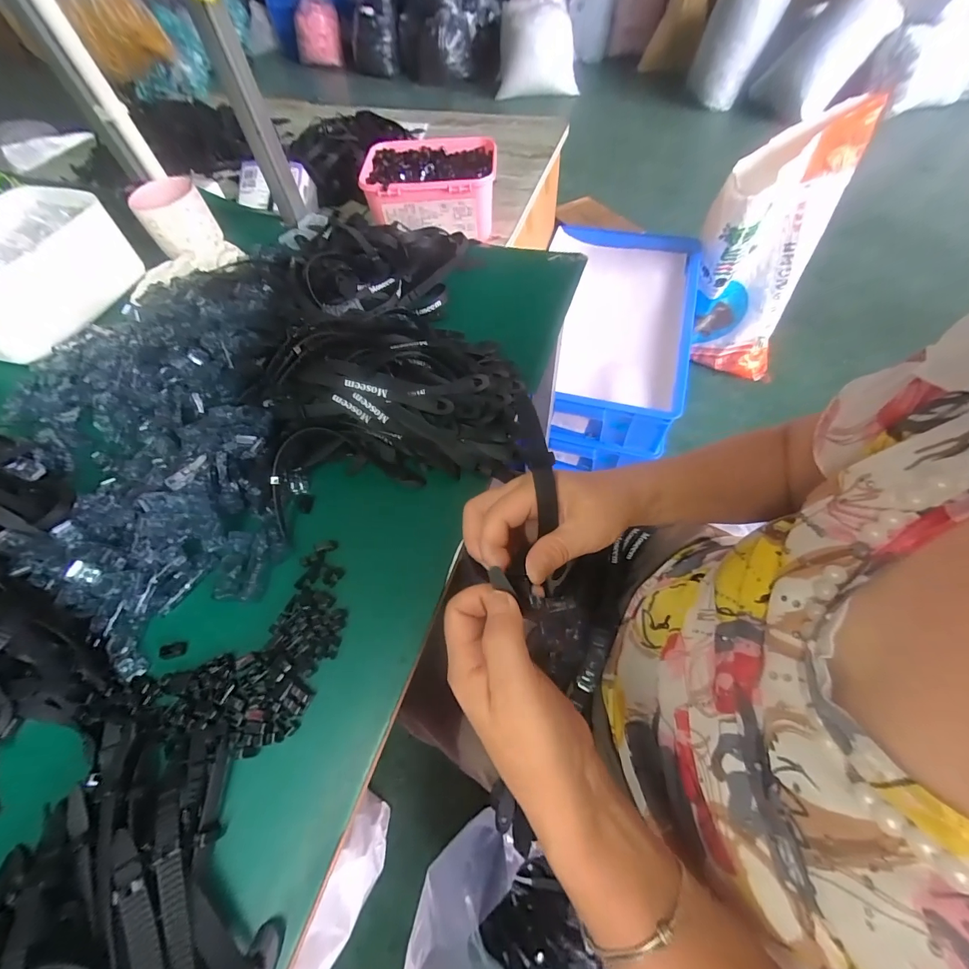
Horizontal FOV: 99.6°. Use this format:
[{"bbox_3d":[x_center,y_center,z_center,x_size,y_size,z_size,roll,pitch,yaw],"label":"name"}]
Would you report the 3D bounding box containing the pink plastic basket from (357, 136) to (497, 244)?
[{"bbox_3d":[-0.094,-0.510,0.706,0.220,0.095,0.155,0,59,4],"label":"pink plastic basket"}]

